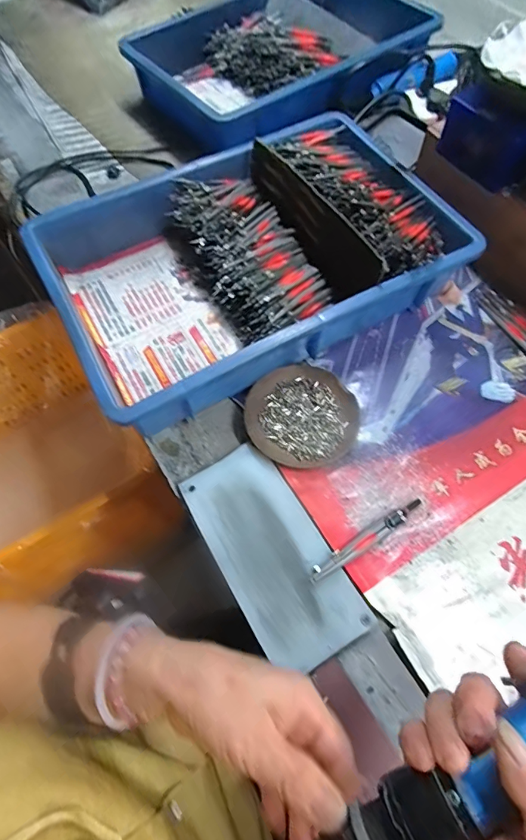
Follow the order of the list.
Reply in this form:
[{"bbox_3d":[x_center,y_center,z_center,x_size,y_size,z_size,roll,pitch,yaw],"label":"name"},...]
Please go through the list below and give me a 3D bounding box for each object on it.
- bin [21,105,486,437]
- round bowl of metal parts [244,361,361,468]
[{"bbox_3d":[-0.012,-0.187,0.505,0.429,0.090,0.286,-28,66,-13],"label":"bin"},{"bbox_3d":[0.041,-0.004,0.455,0.112,0.015,0.110,0,63,0],"label":"round bowl of metal parts"}]

